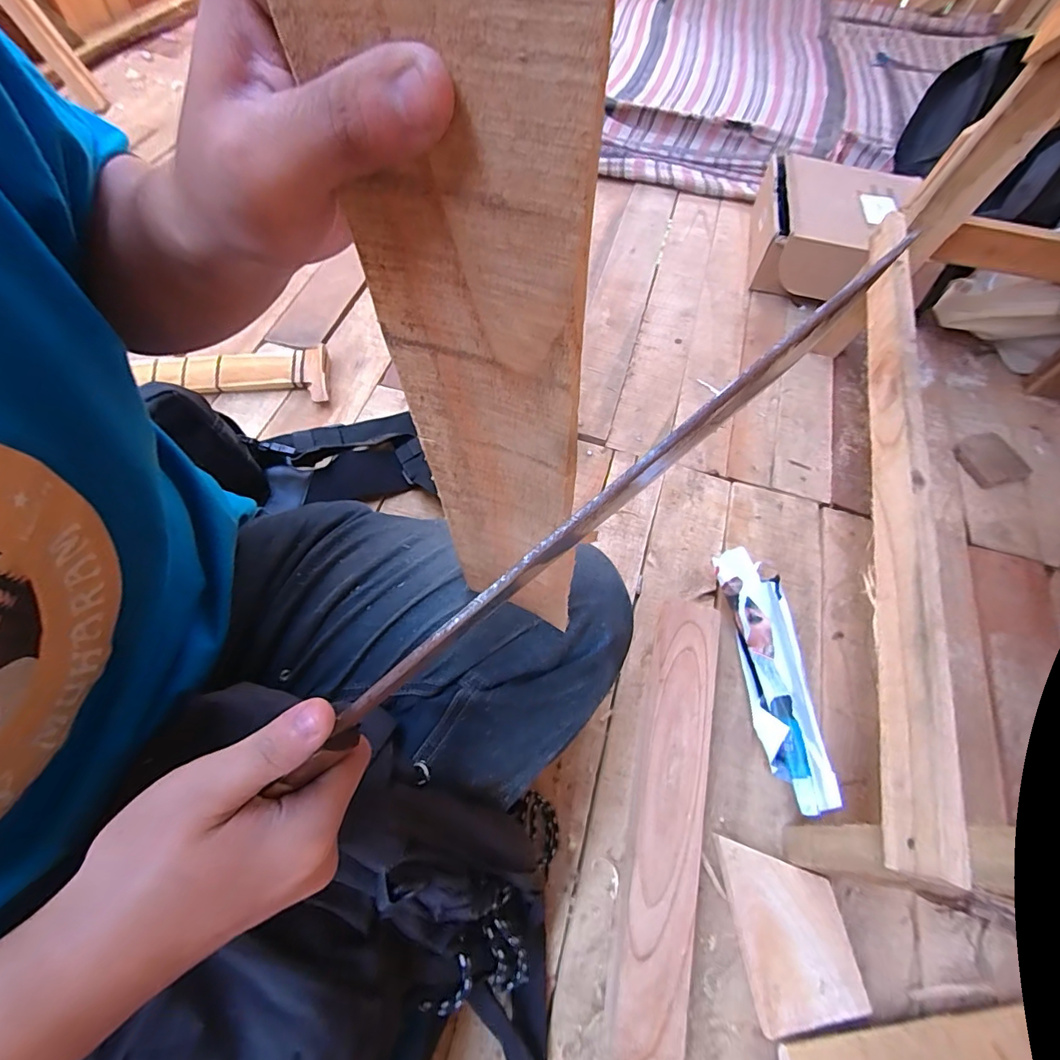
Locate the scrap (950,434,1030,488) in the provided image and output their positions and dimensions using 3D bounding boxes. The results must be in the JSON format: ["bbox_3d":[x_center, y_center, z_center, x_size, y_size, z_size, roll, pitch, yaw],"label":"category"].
[{"bbox_3d":[0.659,-0.100,0.675,0.081,0.013,0.079,-16,65,-9],"label":"scrap"}]

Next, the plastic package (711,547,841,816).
[{"bbox_3d":[0.257,0.145,0.505,0.066,0.058,0.271,-5,63,-4],"label":"plastic package"}]

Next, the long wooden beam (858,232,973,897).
[{"bbox_3d":[0.347,-0.063,0.442,0.028,0.061,0.670,16,63,6],"label":"long wooden beam"}]

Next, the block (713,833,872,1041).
[{"bbox_3d":[0.228,0.349,0.416,0.094,0.020,0.132,-6,63,-4],"label":"block"}]

